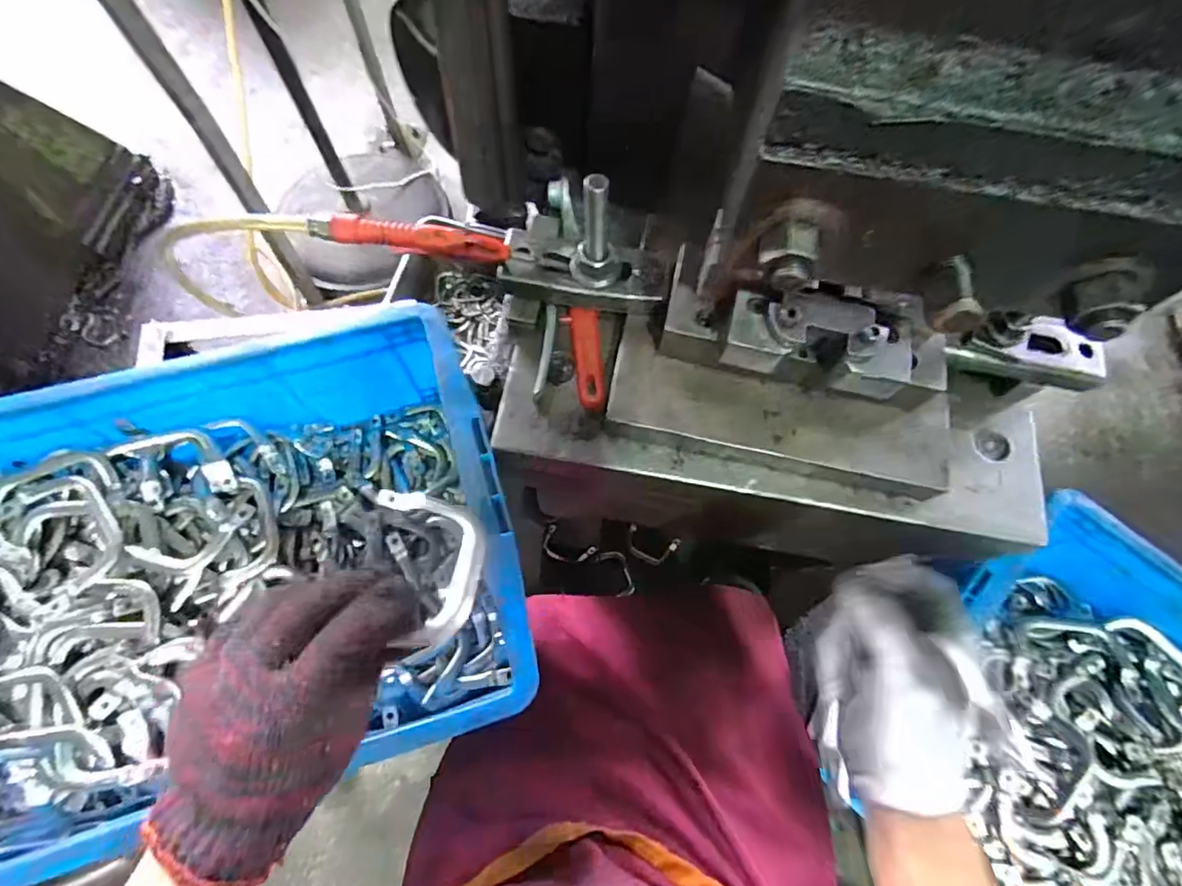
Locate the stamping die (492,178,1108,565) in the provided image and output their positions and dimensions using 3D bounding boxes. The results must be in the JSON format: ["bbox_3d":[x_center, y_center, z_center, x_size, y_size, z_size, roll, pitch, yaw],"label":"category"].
[{"bbox_3d":[0.151,-0.056,0.417,0.455,0.119,0.174,11,68,3],"label":"stamping die"}]

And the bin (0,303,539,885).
[{"bbox_3d":[-0.315,0.111,0.472,0.488,0.152,0.339,-16,69,-7],"label":"bin"}]

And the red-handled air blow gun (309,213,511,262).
[{"bbox_3d":[-0.128,-0.148,0.397,0.137,0.026,0.022,2,67,-17],"label":"red-handled air blow gun"}]

